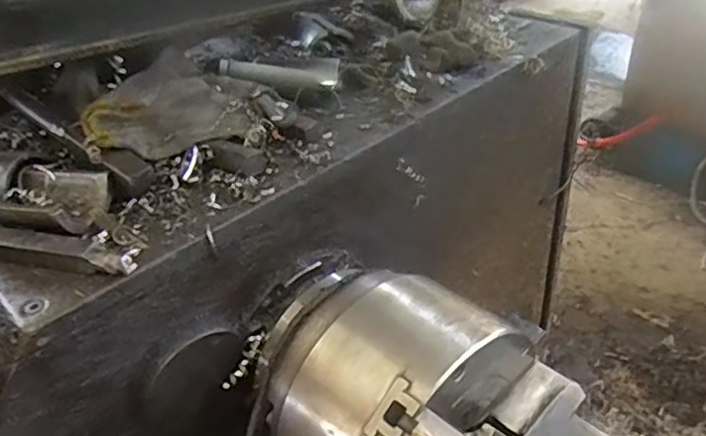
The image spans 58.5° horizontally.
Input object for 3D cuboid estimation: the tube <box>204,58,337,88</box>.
[{"bbox_3d":[-0.074,-0.142,0.608,0.126,0.018,0.037,-1,33,-19],"label":"tube"}]

